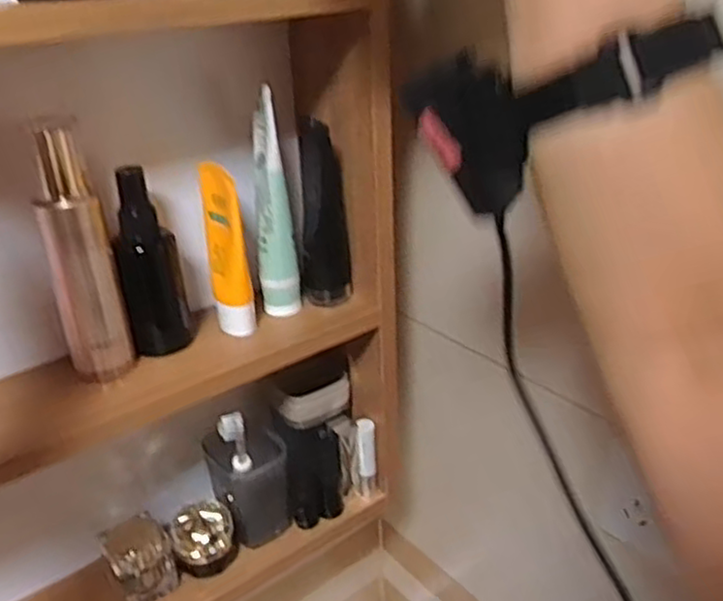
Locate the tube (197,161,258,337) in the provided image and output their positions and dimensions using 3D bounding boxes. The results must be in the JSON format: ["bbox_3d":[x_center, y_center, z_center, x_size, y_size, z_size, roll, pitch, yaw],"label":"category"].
[{"bbox_3d":[-0.099,-0.038,0.527,0.051,0.128,0.025,21,30,39],"label":"tube"}]

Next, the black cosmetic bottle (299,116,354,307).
[{"bbox_3d":[-0.031,-0.068,0.562,0.039,0.142,0.042,-3,27,0],"label":"black cosmetic bottle"}]

